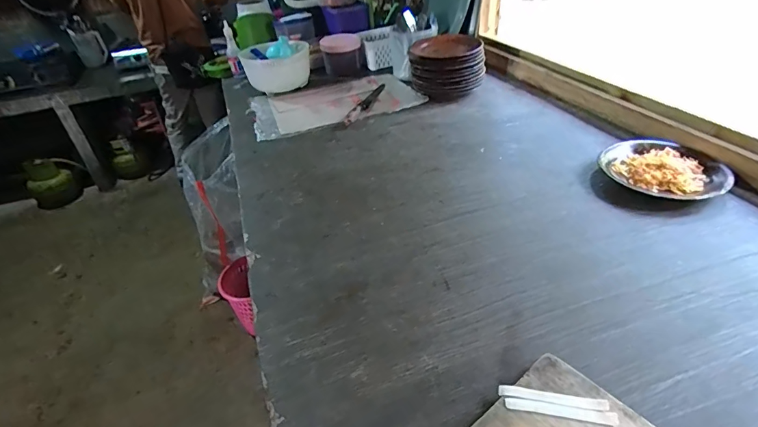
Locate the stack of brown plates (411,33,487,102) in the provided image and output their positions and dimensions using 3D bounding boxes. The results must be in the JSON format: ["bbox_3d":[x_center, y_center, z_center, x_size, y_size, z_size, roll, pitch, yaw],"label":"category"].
[{"bbox_3d":[0.177,-0.386,1.086,0.180,0.121,0.174,-5,37,3],"label":"stack of brown plates"}]

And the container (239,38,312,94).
[{"bbox_3d":[-0.294,-0.425,1.198,0.188,0.142,0.175,-13,37,-7],"label":"container"}]

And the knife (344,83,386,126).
[{"bbox_3d":[-0.029,-0.301,1.092,0.032,0.021,0.268,8,40,19],"label":"knife"}]

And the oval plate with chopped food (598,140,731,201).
[{"bbox_3d":[0.489,-0.078,0.704,0.161,0.025,0.177,-16,38,-12],"label":"oval plate with chopped food"}]

